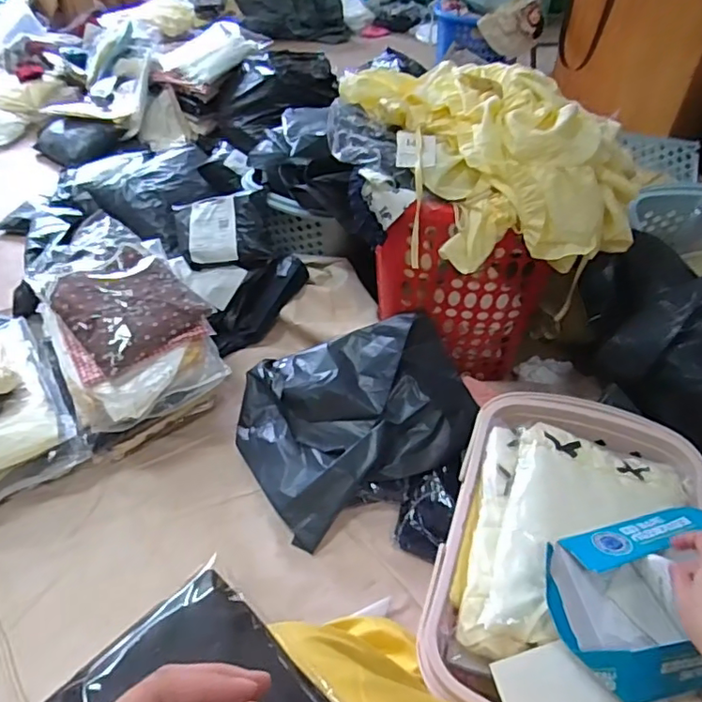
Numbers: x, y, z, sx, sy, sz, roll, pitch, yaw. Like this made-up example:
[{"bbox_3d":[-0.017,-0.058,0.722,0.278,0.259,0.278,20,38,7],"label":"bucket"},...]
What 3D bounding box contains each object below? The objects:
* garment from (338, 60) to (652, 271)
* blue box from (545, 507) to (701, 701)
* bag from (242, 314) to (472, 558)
[{"bbox_3d":[0.208,-0.305,0.884,0.322,0.173,0.424,-14,47,-16],"label":"garment"},{"bbox_3d":[0.307,0.249,0.585,0.230,0.056,0.160,-7,45,-10],"label":"blue box"},{"bbox_3d":[0.008,0.092,1.013,0.398,0.152,0.331,-19,48,-20],"label":"bag"}]

